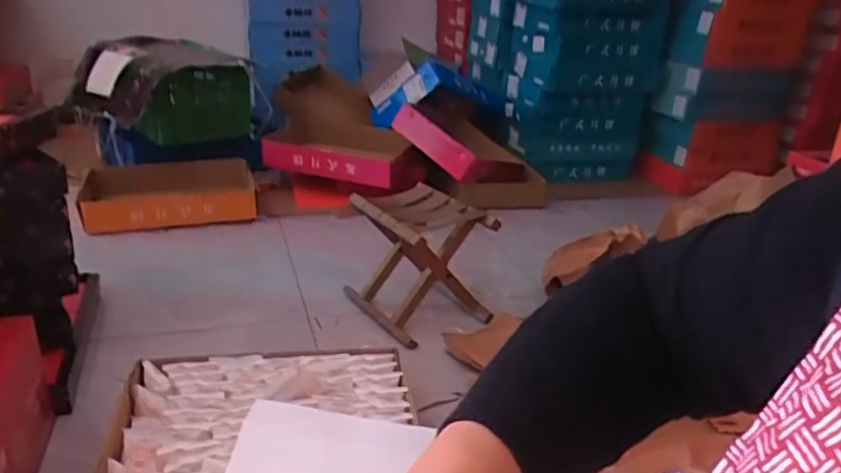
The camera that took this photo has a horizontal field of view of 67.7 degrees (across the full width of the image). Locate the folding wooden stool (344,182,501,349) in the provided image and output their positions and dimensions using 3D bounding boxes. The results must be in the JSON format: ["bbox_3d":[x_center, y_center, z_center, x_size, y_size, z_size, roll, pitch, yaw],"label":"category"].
[{"bbox_3d":[0.002,0.053,1.377,0.226,0.256,0.260,-13,28,-35],"label":"folding wooden stool"}]

